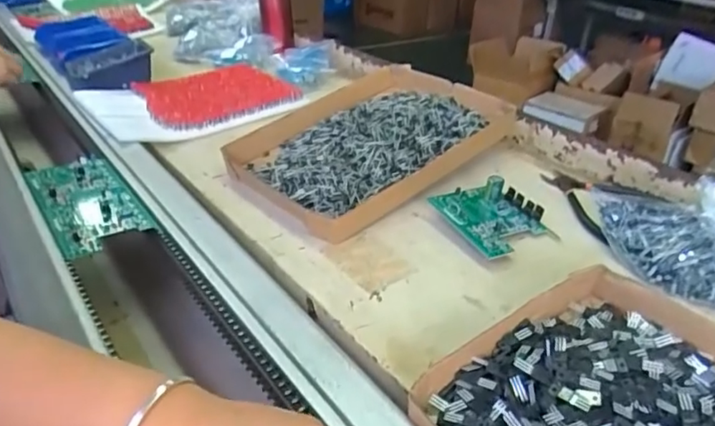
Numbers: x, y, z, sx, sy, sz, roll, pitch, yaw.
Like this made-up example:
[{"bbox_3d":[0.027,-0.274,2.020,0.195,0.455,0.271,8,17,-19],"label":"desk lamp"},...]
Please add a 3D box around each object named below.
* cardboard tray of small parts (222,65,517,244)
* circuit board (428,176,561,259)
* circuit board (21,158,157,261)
[{"bbox_3d":[0.016,-0.096,0.719,0.315,0.029,0.240,-32,42,-26],"label":"cardboard tray of small parts"},{"bbox_3d":[0.143,-0.001,0.588,0.088,0.034,0.099,-10,31,-29],"label":"circuit board"},{"bbox_3d":[-0.309,-0.013,0.640,0.093,0.014,0.216,-14,33,-33],"label":"circuit board"}]

